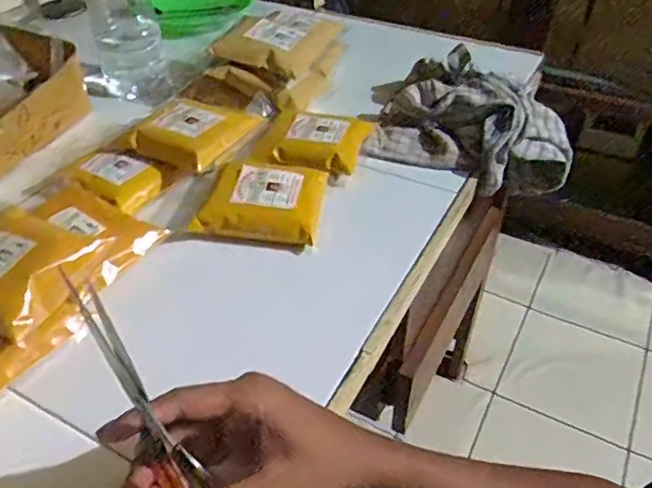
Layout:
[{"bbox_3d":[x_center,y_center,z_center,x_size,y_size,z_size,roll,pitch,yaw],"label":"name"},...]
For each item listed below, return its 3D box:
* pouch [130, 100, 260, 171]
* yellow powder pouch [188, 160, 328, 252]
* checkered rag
[{"bbox_3d":[-0.141,-0.126,0.630,0.099,0.033,0.108,20,45,20],"label":"pouch"},{"bbox_3d":[-0.059,-0.054,0.583,0.114,0.030,0.121,10,42,10],"label":"yellow powder pouch"},{"bbox_3d":[0.171,-0.140,0.704,0.250,0.116,0.174,14,43,14],"label":"checkered rag"}]

